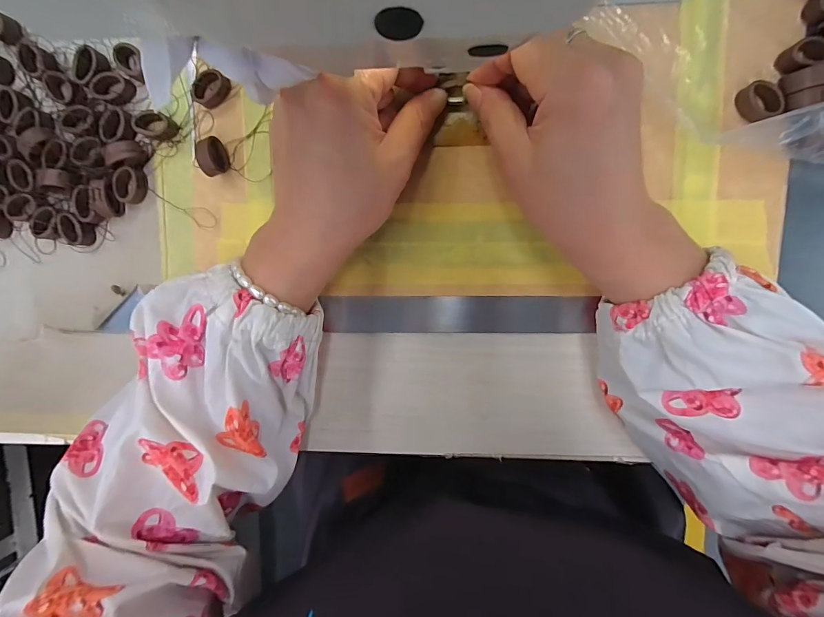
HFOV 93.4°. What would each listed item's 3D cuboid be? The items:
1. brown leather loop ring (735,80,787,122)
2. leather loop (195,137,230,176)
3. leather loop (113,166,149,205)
[{"bbox_3d":[0.182,-0.108,0.202,0.018,0.009,0.020,-17,95,5],"label":"brown leather loop ring"},{"bbox_3d":[-0.114,-0.087,0.222,0.013,0.012,0.019,-17,95,5],"label":"leather loop"},{"bbox_3d":[-0.166,-0.072,0.228,0.014,0.009,0.020,11,97,3],"label":"leather loop"}]

